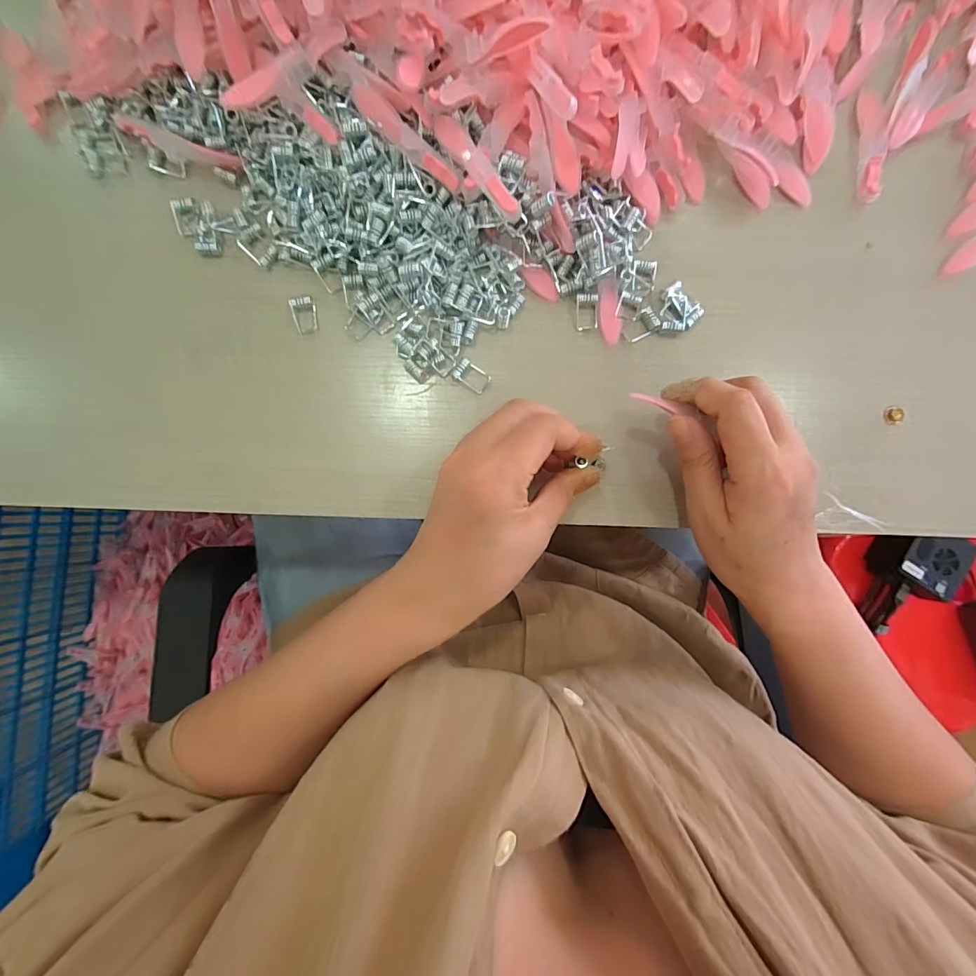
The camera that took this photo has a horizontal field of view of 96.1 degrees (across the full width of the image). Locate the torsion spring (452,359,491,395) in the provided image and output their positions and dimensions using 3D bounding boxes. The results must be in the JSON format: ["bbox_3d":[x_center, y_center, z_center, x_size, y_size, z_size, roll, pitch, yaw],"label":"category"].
[{"bbox_3d":[-0.011,-0.071,0.276,0.024,0.004,0.014,35,90,2],"label":"torsion spring"}]

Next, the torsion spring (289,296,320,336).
[{"bbox_3d":[-0.117,-0.111,0.282,0.015,0.007,0.023,-11,88,1],"label":"torsion spring"}]

